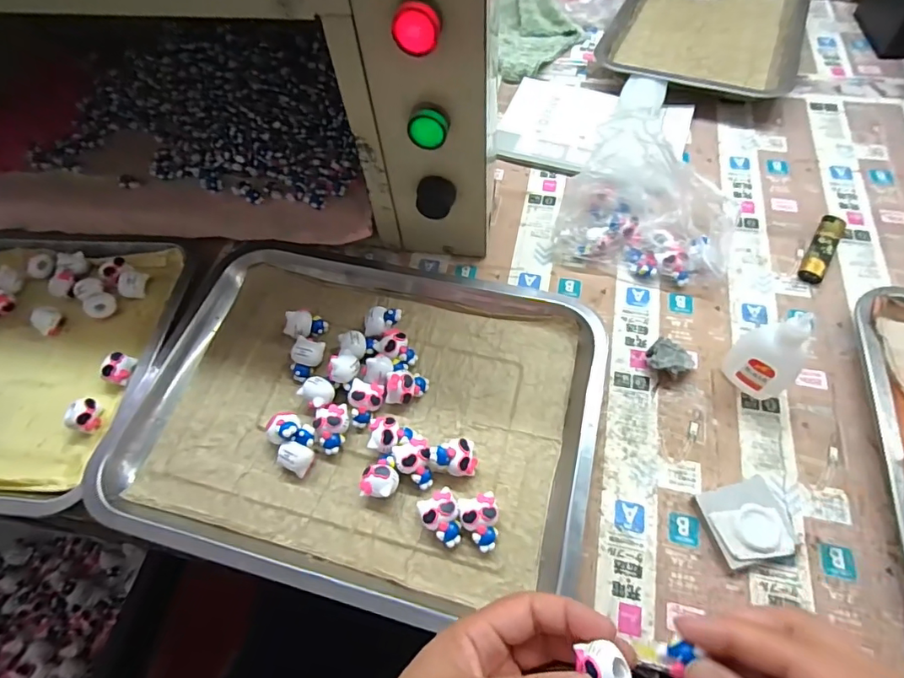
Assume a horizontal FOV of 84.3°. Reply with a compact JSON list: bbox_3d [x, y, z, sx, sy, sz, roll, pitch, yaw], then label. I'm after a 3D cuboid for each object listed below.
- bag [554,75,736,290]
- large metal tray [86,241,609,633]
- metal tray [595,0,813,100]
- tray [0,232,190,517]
[{"bbox_3d":[0.176,-0.124,0.437,0.146,0.098,0.105,17,63,13],"label":"bag"},{"bbox_3d":[-0.069,0.044,0.388,0.346,0.025,0.267,12,61,11],"label":"large metal tray"},{"bbox_3d":[0.327,-0.403,0.633,0.215,0.035,0.308,21,64,15],"label":"metal tray"},{"bbox_3d":[-0.440,0.007,0.465,0.370,0.035,0.284,5,61,7],"label":"tray"}]

